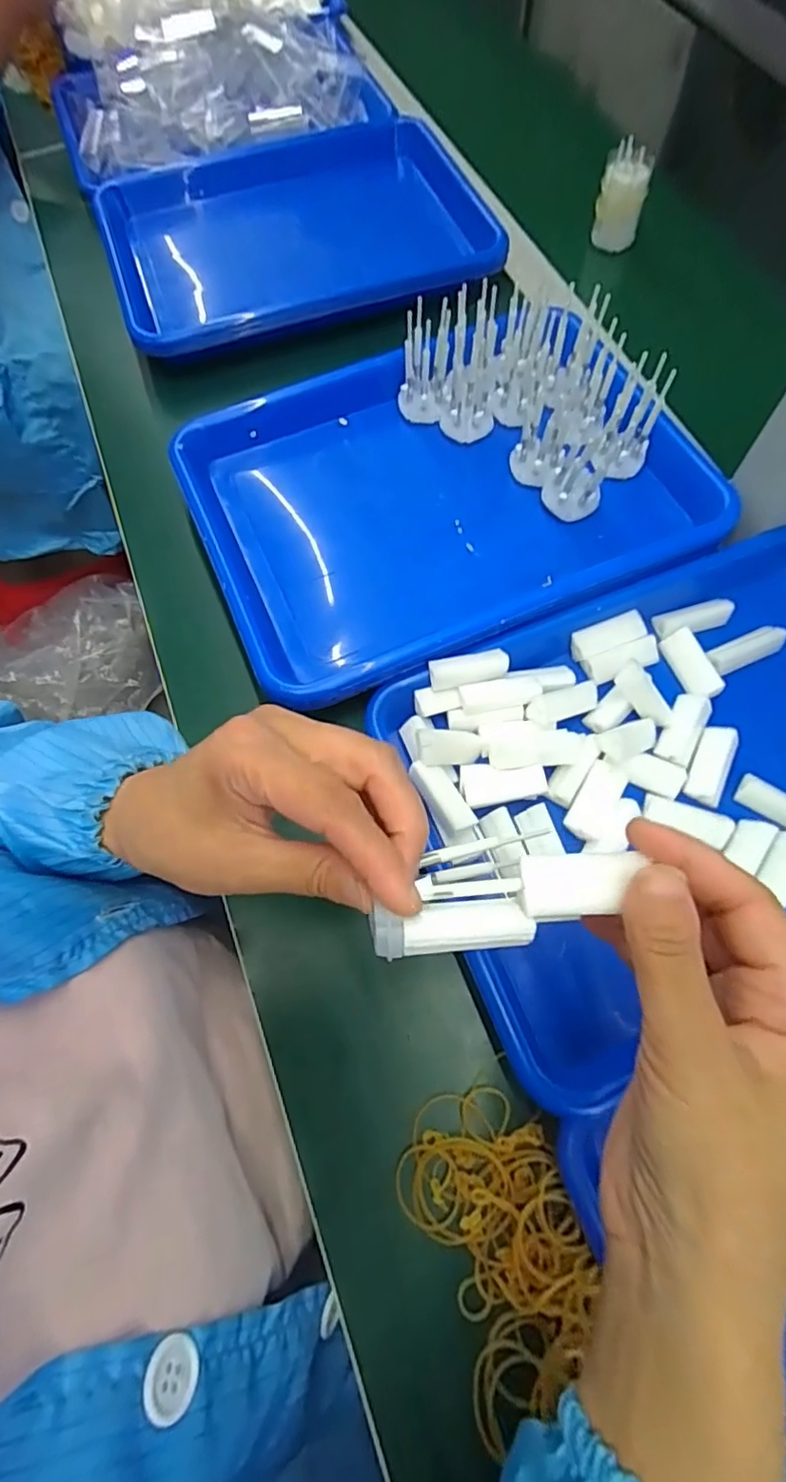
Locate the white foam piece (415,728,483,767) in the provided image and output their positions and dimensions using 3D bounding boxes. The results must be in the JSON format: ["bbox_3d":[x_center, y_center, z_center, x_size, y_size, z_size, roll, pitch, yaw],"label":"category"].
[{"bbox_3d":[0.032,0.004,0.348,0.050,0.011,0.019,2,61,-42],"label":"white foam piece"}]

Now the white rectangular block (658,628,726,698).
[{"bbox_3d":[0.187,-0.048,0.375,0.019,0.011,0.047,-16,68,-5],"label":"white rectangular block"}]

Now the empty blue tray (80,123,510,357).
[{"bbox_3d":[-0.091,-0.460,0.560,0.337,0.056,0.252,-19,68,-6],"label":"empty blue tray"}]

